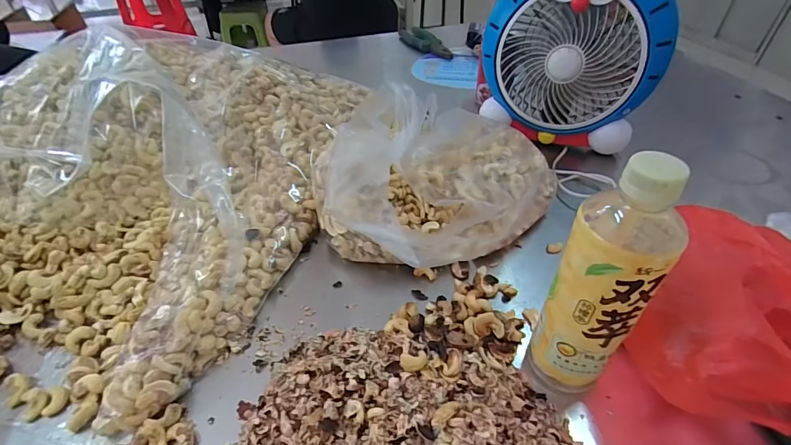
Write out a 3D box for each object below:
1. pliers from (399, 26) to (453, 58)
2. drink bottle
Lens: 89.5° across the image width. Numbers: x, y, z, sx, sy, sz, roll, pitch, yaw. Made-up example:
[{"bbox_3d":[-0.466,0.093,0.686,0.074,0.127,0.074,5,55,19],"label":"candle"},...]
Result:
[{"bbox_3d":[0.071,-0.422,0.933,0.048,0.034,0.200,-18,45,-18],"label":"pliers"},{"bbox_3d":[0.150,0.043,0.287,0.056,0.204,0.067,23,49,25],"label":"drink bottle"}]

